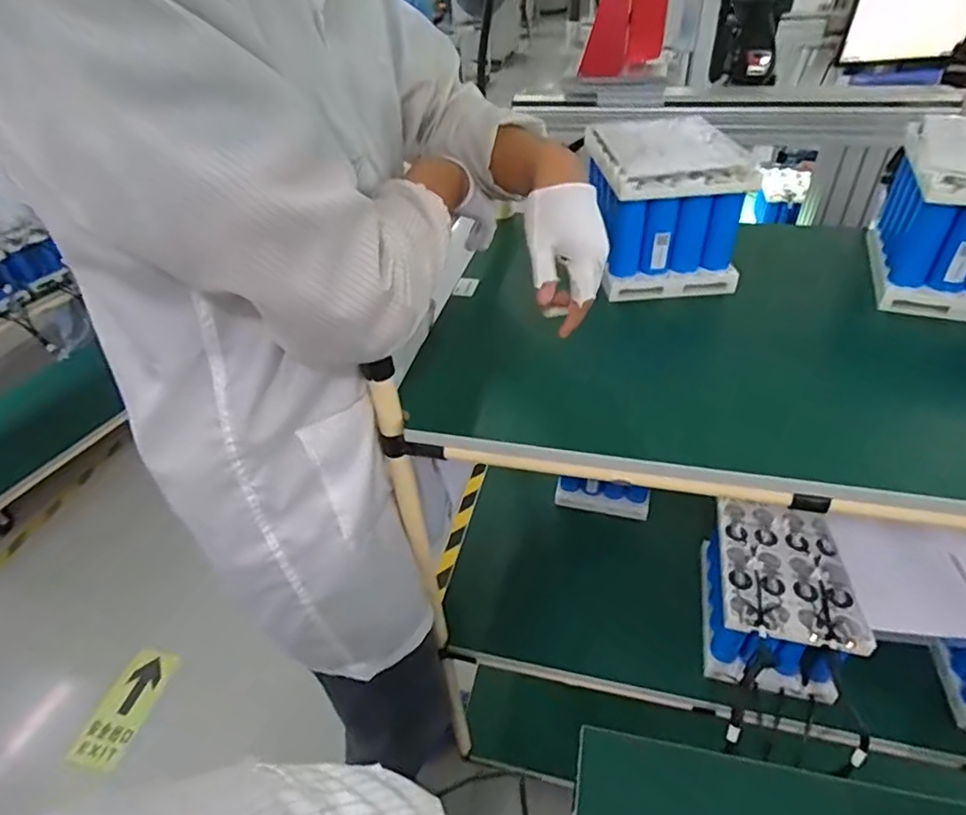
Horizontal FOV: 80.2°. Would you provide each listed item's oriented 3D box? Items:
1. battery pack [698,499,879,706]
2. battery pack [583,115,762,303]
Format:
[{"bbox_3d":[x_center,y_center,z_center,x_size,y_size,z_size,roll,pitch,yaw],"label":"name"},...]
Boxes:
[{"bbox_3d":[0.434,0.293,0.877,0.178,0.150,0.264,3,40,8],"label":"battery pack"},{"bbox_3d":[0.251,-0.290,0.822,0.175,0.176,0.225,-3,40,1],"label":"battery pack"}]

